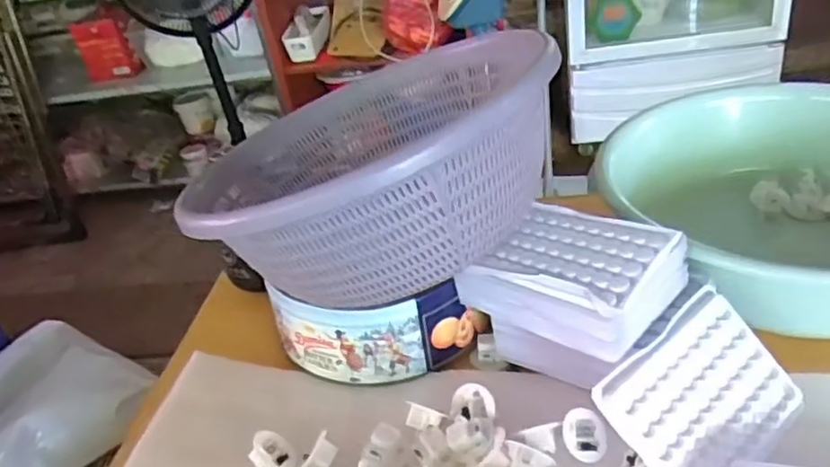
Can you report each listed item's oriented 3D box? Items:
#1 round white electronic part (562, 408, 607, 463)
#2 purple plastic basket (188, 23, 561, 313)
[{"bbox_3d":[0.108,0.127,0.419,0.030,0.010,0.033,-1,69,-19],"label":"round white electronic part"},{"bbox_3d":[-0.041,-0.043,0.497,0.241,0.130,0.250,-27,30,-24],"label":"purple plastic basket"}]

